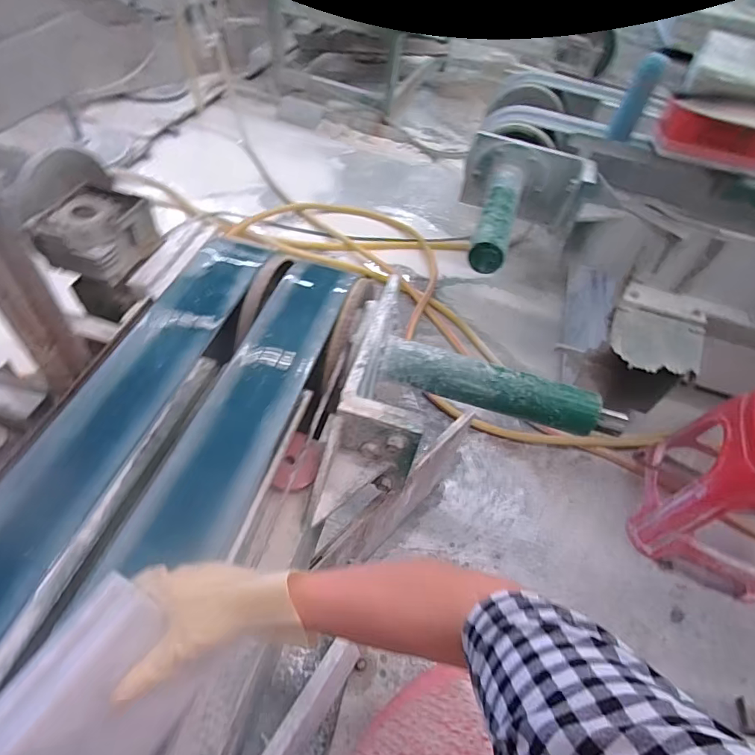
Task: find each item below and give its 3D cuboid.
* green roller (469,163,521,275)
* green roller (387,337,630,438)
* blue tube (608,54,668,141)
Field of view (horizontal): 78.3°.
[{"bbox_3d":[0.316,-0.435,1.212,0.087,0.095,0.417,16,50,7],"label":"green roller"},{"bbox_3d":[0.234,0.027,0.861,0.456,0.078,0.074,16,50,7],"label":"green roller"},{"bbox_3d":[0.662,-0.712,1.186,0.059,0.203,0.060,21,51,12],"label":"blue tube"}]

